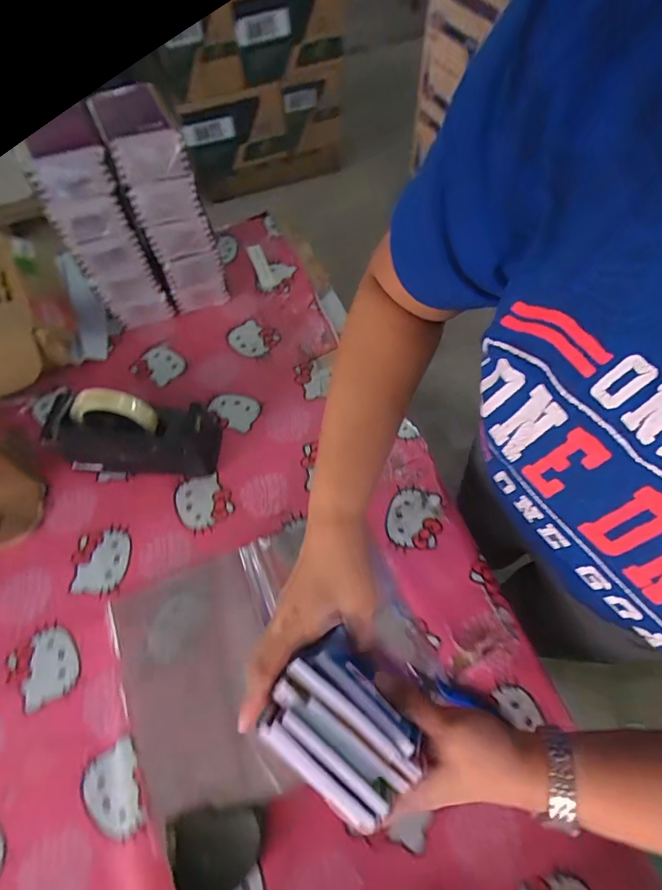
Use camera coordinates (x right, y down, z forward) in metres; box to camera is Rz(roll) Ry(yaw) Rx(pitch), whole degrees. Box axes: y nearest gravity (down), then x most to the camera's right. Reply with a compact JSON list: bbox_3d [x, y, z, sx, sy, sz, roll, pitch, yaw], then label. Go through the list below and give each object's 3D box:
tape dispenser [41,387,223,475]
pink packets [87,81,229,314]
[{"bbox_3d":[-0.254,-0.017,0.589,0.207,0.122,0.074,7,60,-9],"label":"tape dispenser"},{"bbox_3d":[-0.235,-0.332,0.669,0.087,0.292,0.087,-21,62,-11],"label":"pink packets"}]

